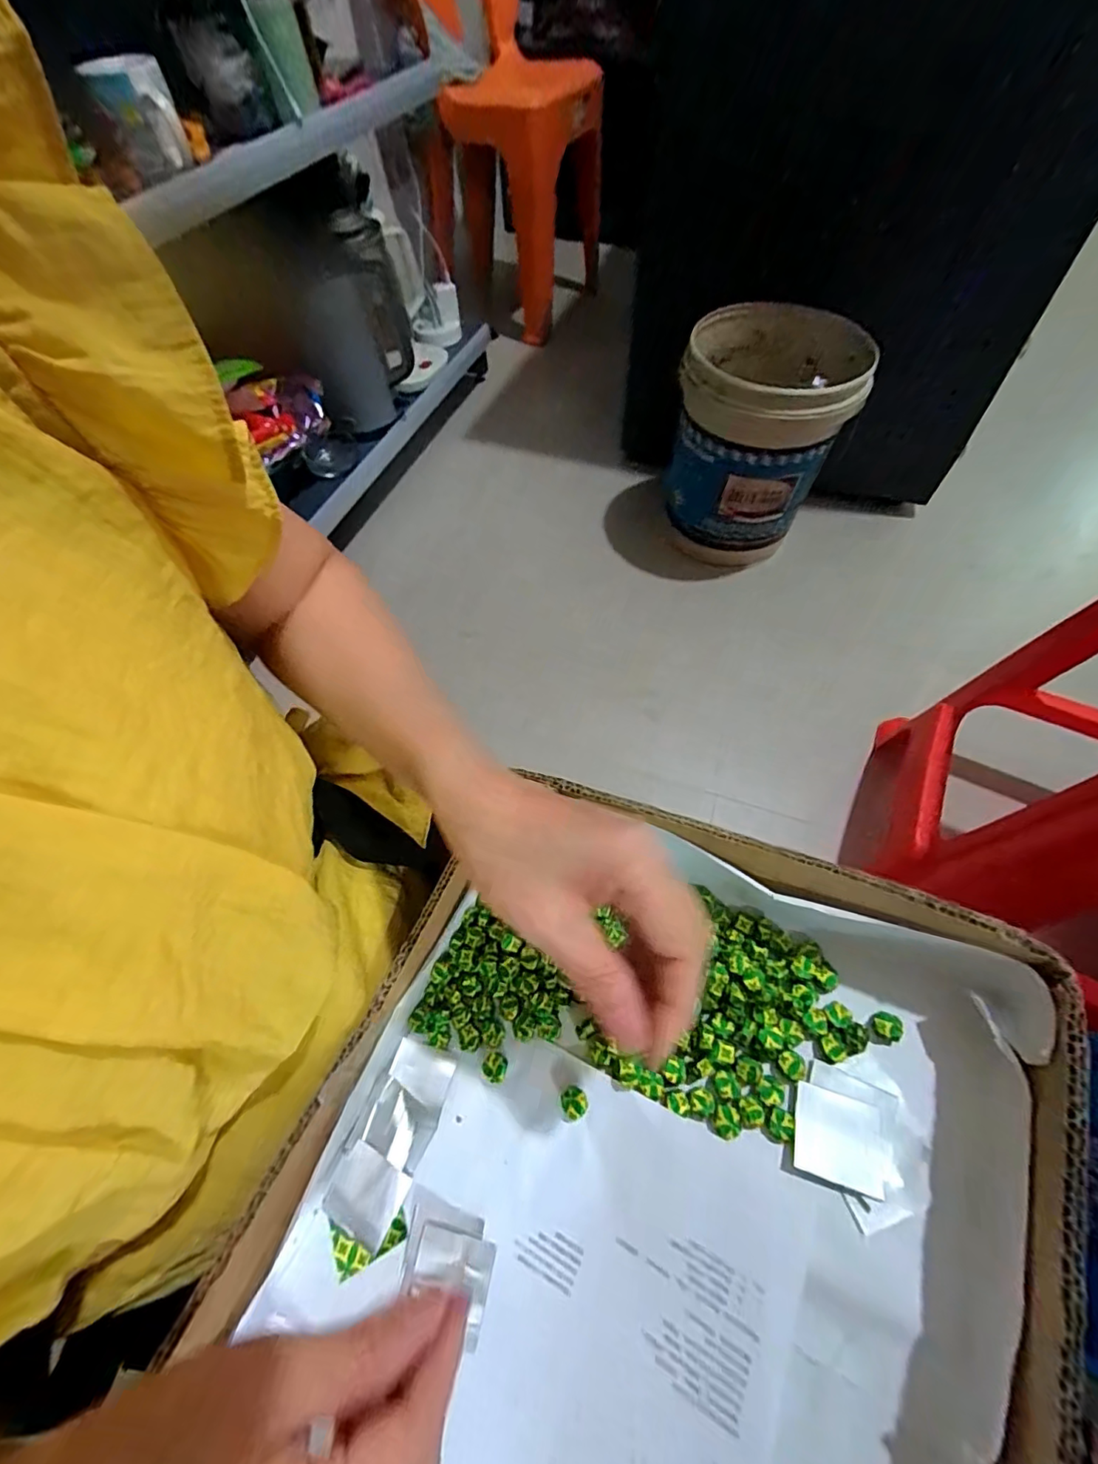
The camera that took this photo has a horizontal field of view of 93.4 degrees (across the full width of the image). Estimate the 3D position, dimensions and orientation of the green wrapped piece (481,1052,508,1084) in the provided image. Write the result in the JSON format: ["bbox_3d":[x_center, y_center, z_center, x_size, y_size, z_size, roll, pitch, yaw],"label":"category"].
[{"bbox_3d":[-0.028,0.176,0.272,0.013,0.006,0.014,-1,60,1],"label":"green wrapped piece"}]

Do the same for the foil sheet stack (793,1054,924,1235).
[{"bbox_3d":[0.139,0.183,0.234,0.050,0.009,0.059,16,62,11],"label":"foil sheet stack"}]

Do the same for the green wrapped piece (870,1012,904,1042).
[{"bbox_3d":[0.166,0.145,0.254,0.013,0.006,0.012,-1,60,1],"label":"green wrapped piece"}]

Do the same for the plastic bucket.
[{"bbox_3d":[0.347,-0.490,0.893,0.246,0.334,0.246,-1,60,1],"label":"plastic bucket"}]

